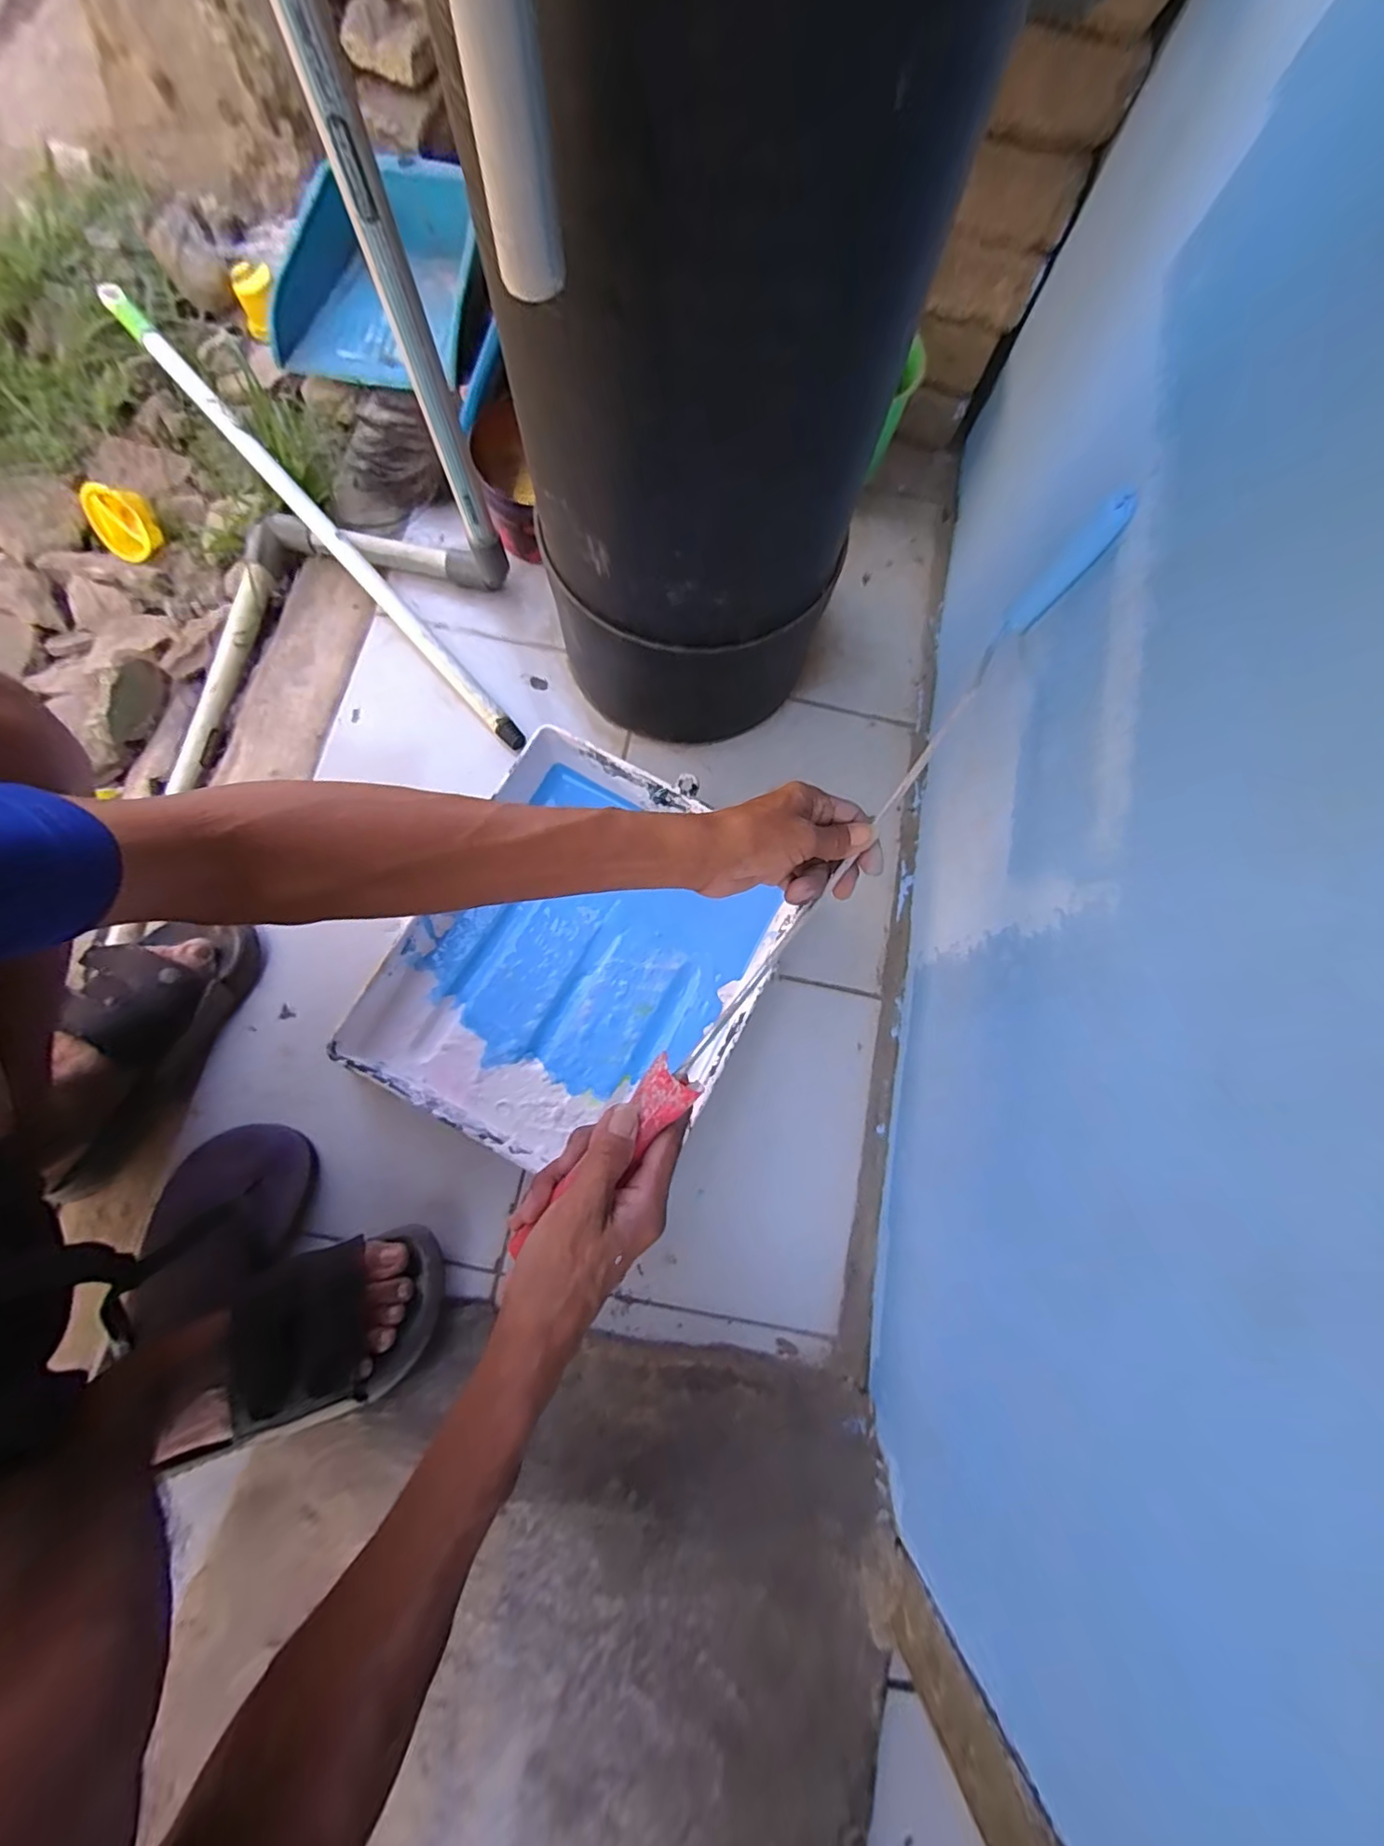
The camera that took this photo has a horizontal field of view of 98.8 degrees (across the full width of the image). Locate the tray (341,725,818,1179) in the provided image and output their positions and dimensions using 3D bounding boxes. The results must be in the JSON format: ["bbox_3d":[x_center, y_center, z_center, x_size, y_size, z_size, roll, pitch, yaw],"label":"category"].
[{"bbox_3d":[-0.095,0.033,0.539,0.282,0.069,0.336,29,78,5],"label":"tray"}]

